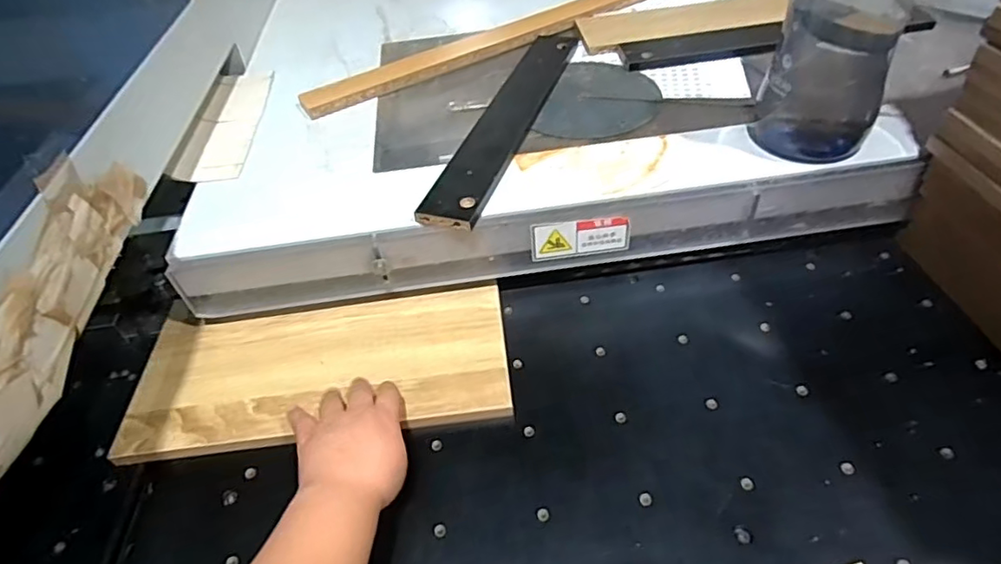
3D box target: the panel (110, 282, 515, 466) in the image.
[{"bbox_3d":[-0.174,0.082,0.573,0.360,0.013,0.157,-8,50,-1],"label":"panel"}]

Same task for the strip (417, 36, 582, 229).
[{"bbox_3d":[0.007,-0.199,0.679,0.070,0.020,0.400,12,52,16],"label":"strip"}]

